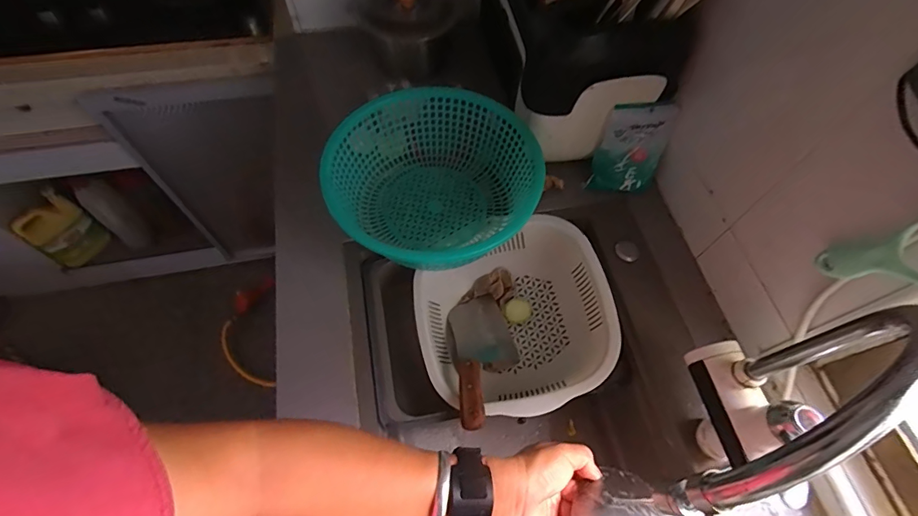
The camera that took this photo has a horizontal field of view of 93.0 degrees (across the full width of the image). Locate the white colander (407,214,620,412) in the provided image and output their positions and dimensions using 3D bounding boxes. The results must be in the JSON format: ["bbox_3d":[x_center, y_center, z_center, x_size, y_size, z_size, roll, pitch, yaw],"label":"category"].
[{"bbox_3d":[0.076,0.097,0.620,0.258,0.124,0.241,-23,65,-14],"label":"white colander"}]

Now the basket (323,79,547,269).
[{"bbox_3d":[-0.025,-0.108,0.613,0.253,0.109,0.275,1,62,-2],"label":"basket"}]

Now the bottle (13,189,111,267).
[{"bbox_3d":[-1.102,-0.066,1.224,0.085,0.202,0.141,29,64,12],"label":"bottle"}]

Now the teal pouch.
[{"bbox_3d":[0.258,-0.161,0.648,0.100,0.143,0.029,4,47,-5],"label":"teal pouch"}]

